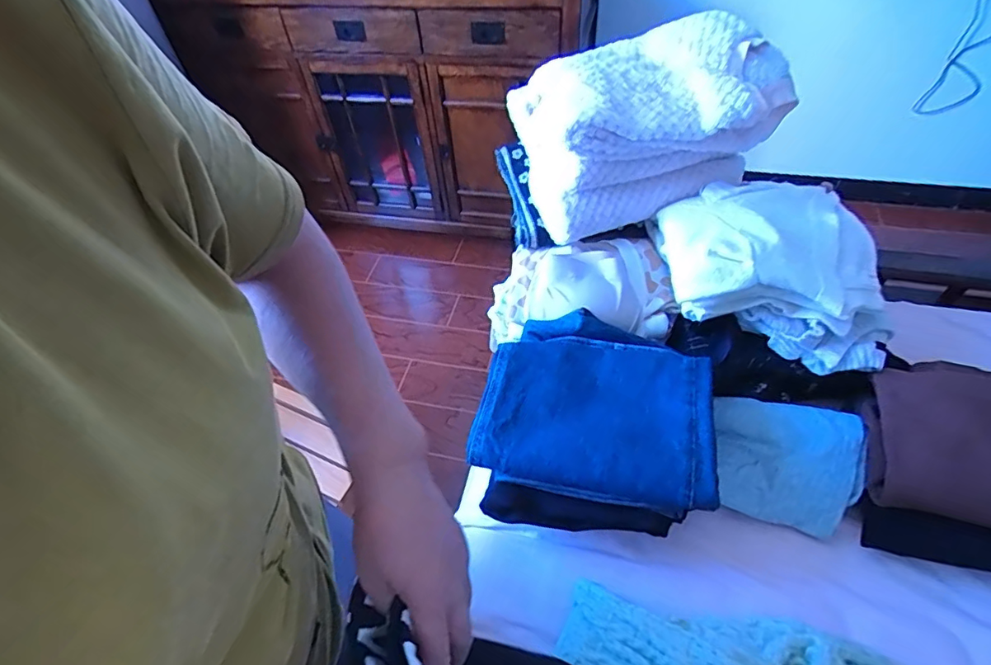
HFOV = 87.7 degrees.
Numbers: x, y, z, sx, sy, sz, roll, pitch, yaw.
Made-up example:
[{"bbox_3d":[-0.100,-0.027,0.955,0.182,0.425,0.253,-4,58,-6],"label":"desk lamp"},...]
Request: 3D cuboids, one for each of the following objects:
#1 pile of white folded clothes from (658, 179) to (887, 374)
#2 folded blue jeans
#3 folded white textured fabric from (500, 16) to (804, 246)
[{"bbox_3d":[0.357,-0.084,0.674,0.273,0.128,0.183,10,52,13],"label":"pile of white folded clothes"},{"bbox_3d":[0.123,0.086,0.637,0.264,0.050,0.217,10,52,13],"label":"folded blue jeans"},{"bbox_3d":[0.205,-0.293,0.720,0.323,0.196,0.211,-7,50,-1],"label":"folded white textured fabric"}]

